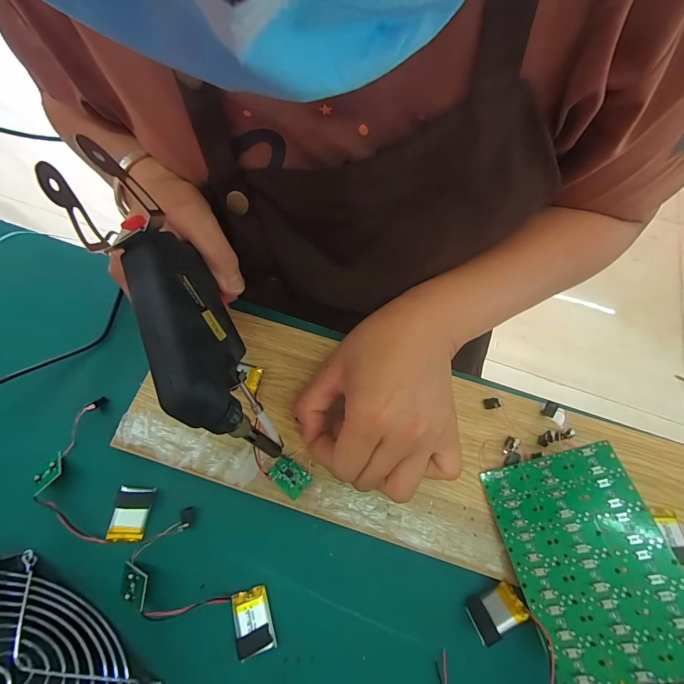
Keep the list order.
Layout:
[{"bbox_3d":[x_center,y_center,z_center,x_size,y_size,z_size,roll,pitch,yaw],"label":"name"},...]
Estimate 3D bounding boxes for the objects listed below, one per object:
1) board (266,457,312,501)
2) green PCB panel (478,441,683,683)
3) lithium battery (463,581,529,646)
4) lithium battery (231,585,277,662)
[{"bbox_3d":[-0.035,0.089,0.228,0.025,0.007,0.018,36,71,12],"label":"board"},{"bbox_3d":[0.136,0.120,0.194,0.076,0.004,0.106,-24,59,19],"label":"green PCB panel"},{"bbox_3d":[0.090,0.158,0.202,0.031,0.004,0.020,-34,32,-1],"label":"lithium battery"},{"bbox_3d":[-0.053,0.166,0.206,0.022,0.008,0.031,-15,69,-8],"label":"lithium battery"}]

